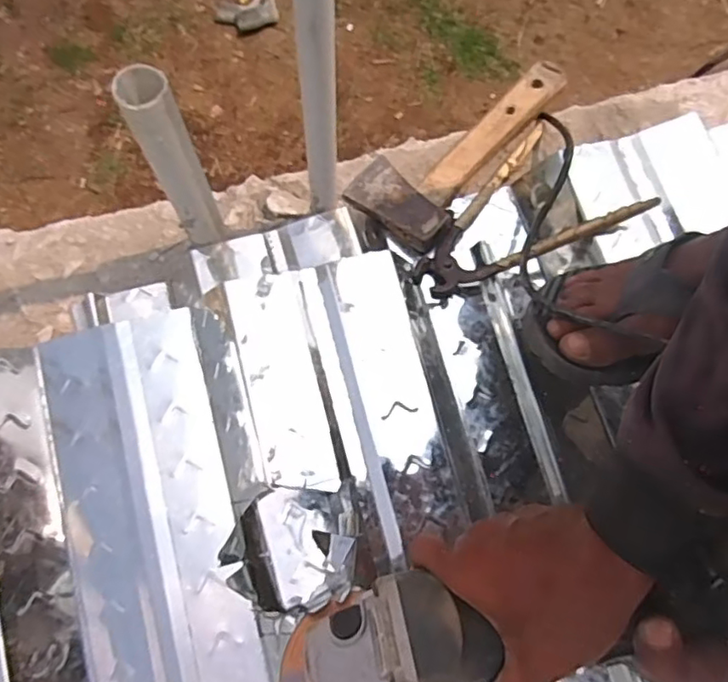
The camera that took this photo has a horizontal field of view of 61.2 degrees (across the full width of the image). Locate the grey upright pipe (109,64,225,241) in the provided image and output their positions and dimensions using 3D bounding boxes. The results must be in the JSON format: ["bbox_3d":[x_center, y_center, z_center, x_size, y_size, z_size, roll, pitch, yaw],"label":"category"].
[{"bbox_3d":[-0.129,-0.120,0.429,0.030,0.166,0.035,-19,79,-6],"label":"grey upright pipe"}]

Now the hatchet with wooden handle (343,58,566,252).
[{"bbox_3d":[0.088,-0.196,0.587,0.096,0.024,0.230,39,79,6],"label":"hatchet with wooden handle"}]

